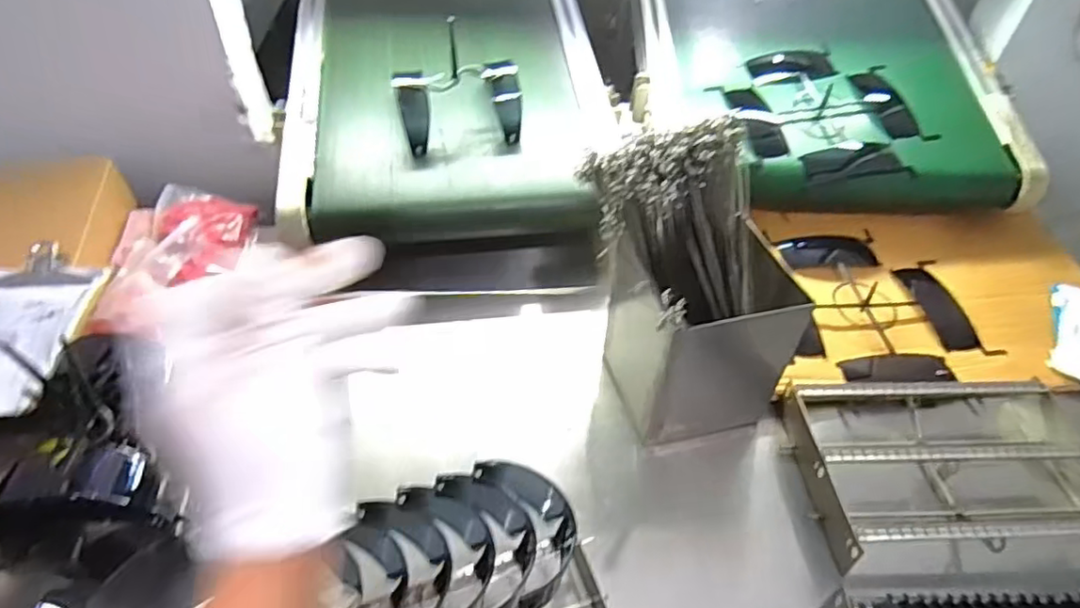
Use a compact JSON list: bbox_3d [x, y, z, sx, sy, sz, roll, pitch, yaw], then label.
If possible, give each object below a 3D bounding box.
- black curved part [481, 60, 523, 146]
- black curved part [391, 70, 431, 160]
[{"bbox_3d":[-0.048,-0.297,0.894,0.046,0.120,0.021,-13,6,-16],"label":"black curved part"},{"bbox_3d":[-0.181,-0.276,0.879,0.047,0.124,0.027,-9,4,-13],"label":"black curved part"}]

